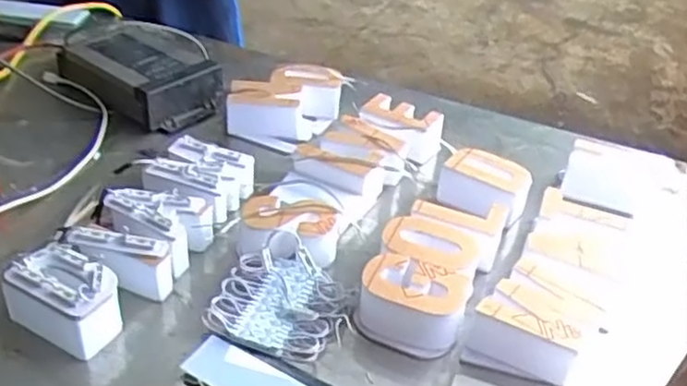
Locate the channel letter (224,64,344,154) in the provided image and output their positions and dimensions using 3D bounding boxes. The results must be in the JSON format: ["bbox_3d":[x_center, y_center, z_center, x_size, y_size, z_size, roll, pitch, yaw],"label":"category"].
[{"bbox_3d":[-0.066,-0.106,0.848,0.090,0.055,0.136,21,38,23],"label":"channel letter"}]

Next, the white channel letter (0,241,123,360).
[{"bbox_3d":[-0.216,0.083,0.569,0.089,0.050,0.057,20,38,19],"label":"white channel letter"}]

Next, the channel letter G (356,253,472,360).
[{"bbox_3d":[0.055,0.094,0.598,0.085,0.051,0.063,13,36,10],"label":"channel letter G"}]

